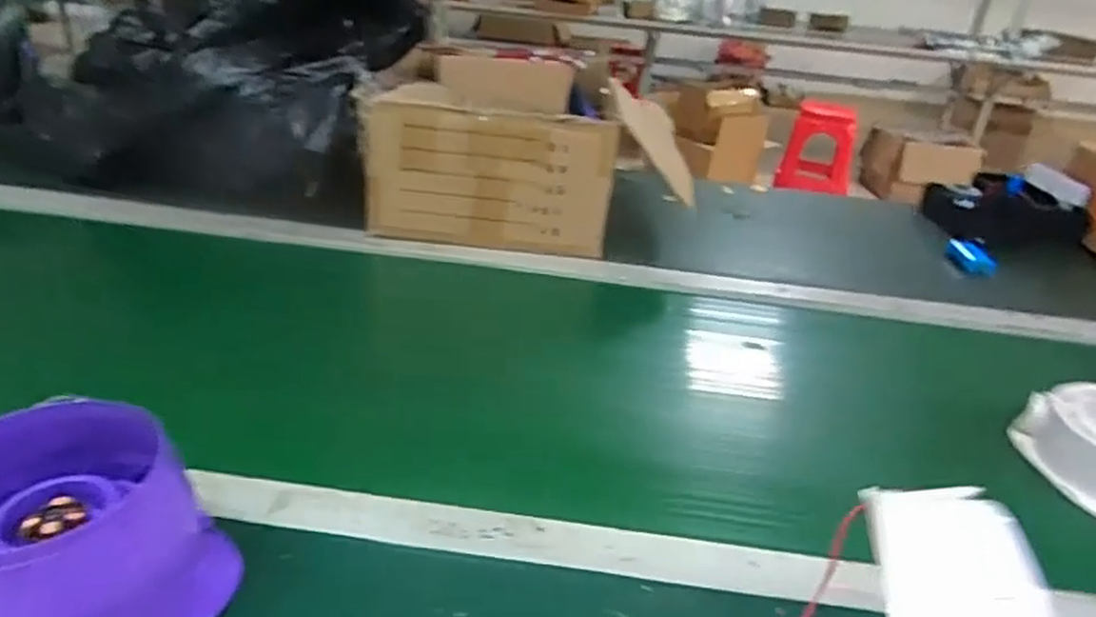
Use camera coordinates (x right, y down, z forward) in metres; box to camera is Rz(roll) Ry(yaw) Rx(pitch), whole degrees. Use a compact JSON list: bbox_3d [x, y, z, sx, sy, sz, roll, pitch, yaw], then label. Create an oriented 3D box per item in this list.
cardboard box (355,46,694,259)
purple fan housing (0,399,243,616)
[{"bbox_3d":[-0.071,-0.210,0.896,0.294,0.202,0.187,3,28,-4],"label":"cardboard box"},{"bbox_3d":[-0.252,0.129,0.362,0.116,0.110,0.124,4,28,-2],"label":"purple fan housing"}]

